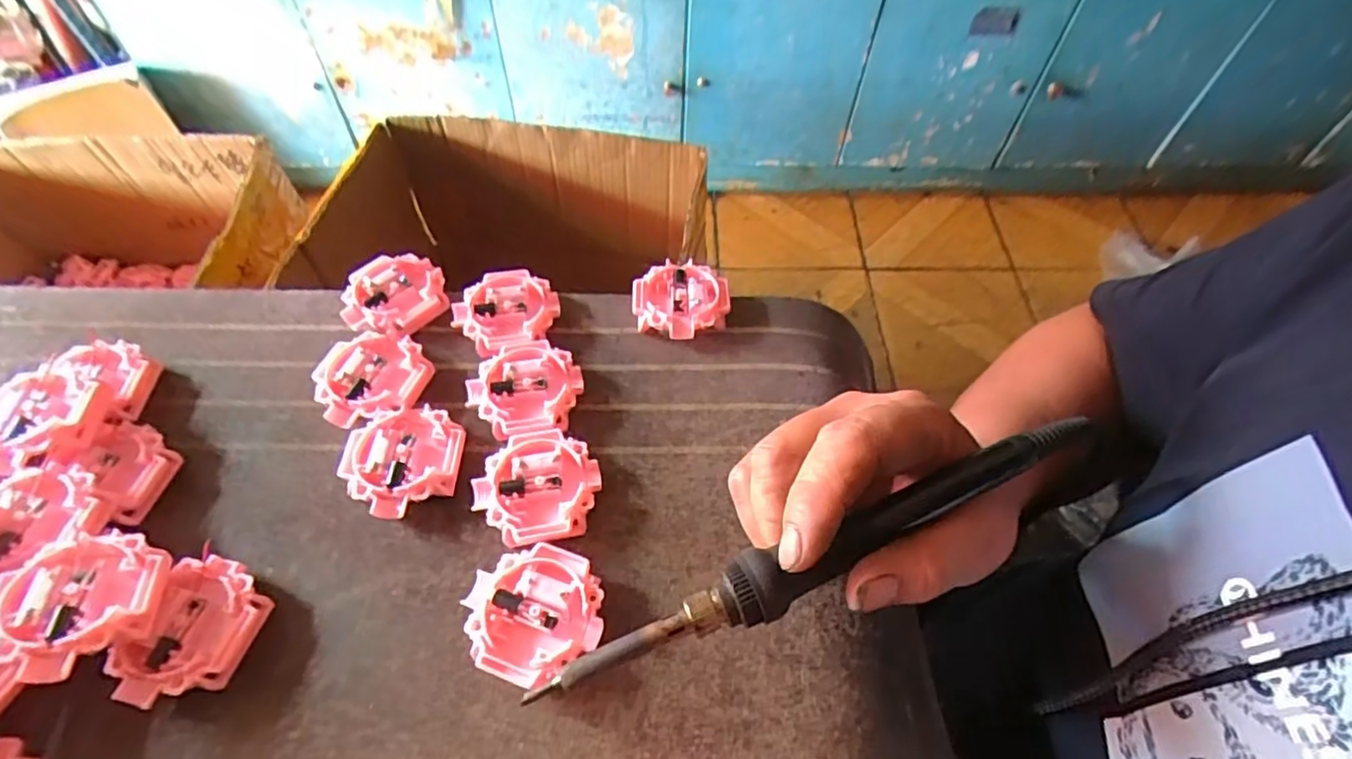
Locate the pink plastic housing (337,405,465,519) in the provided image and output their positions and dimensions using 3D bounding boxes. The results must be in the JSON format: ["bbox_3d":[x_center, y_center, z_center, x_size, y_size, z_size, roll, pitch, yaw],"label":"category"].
[{"bbox_3d":[-0.127,0.038,0.298,0.052,0.015,0.052,0,56,-1],"label":"pink plastic housing"}]

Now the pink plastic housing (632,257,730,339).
[{"bbox_3d":[0.003,-0.044,0.353,0.051,0.016,0.048,0,56,-1],"label":"pink plastic housing"}]

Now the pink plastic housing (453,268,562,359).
[{"bbox_3d":[-0.092,-0.036,0.348,0.054,0.015,0.048,-15,57,-11],"label":"pink plastic housing"}]

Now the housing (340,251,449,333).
[{"bbox_3d":[-0.156,-0.046,0.354,0.051,0.017,0.053,0,56,-1],"label":"housing"}]

